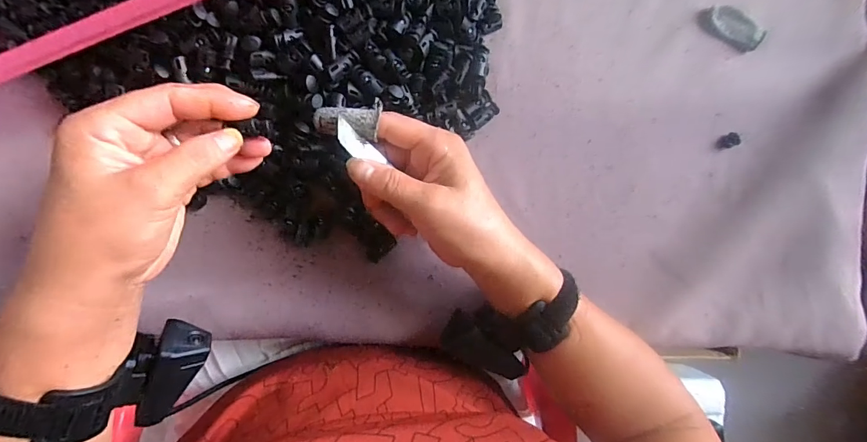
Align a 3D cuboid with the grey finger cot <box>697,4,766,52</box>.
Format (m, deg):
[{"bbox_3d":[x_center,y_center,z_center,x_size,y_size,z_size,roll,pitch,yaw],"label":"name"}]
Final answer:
[{"bbox_3d":[0.282,-0.184,0.389,0.062,0.013,0.032,31,85,-4],"label":"grey finger cot"}]

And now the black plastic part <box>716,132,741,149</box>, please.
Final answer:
[{"bbox_3d":[0.278,-0.075,0.386,0.024,0.004,0.013,-25,89,-7],"label":"black plastic part"}]

